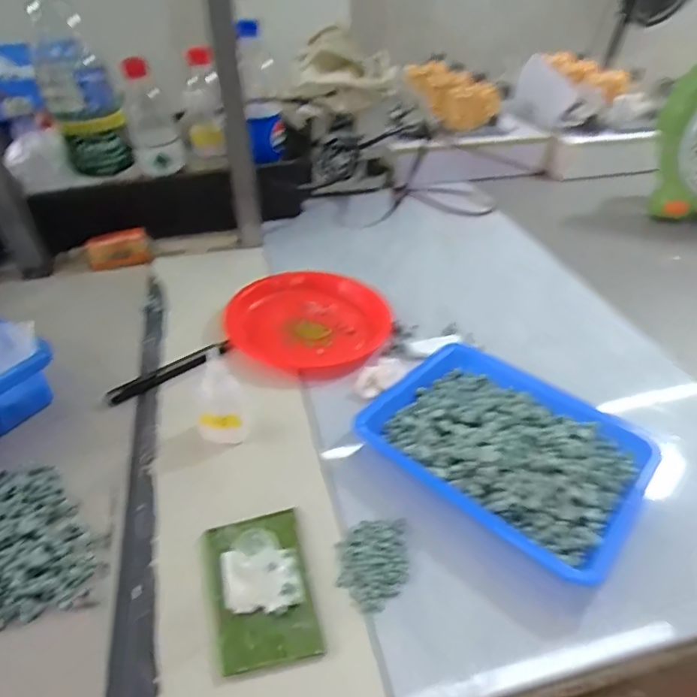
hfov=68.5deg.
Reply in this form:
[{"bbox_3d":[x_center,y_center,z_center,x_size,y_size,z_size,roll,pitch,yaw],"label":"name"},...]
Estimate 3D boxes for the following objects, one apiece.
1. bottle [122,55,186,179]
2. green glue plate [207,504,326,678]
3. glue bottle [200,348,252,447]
[{"bbox_3d":[-0.272,-0.315,0.703,0.068,0.138,0.059,-12,41,-14],"label":"bottle"},{"bbox_3d":[-0.058,0.157,0.344,0.064,0.013,0.098,-11,40,-13],"label":"green glue plate"},{"bbox_3d":[-0.108,0.044,0.429,0.043,0.075,0.031,-15,41,-18],"label":"glue bottle"}]

